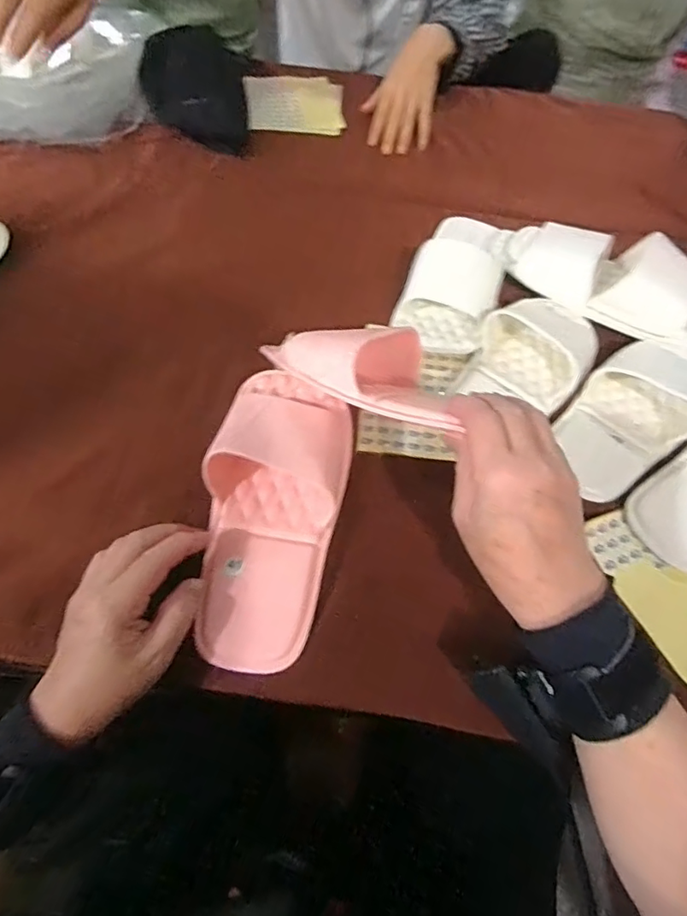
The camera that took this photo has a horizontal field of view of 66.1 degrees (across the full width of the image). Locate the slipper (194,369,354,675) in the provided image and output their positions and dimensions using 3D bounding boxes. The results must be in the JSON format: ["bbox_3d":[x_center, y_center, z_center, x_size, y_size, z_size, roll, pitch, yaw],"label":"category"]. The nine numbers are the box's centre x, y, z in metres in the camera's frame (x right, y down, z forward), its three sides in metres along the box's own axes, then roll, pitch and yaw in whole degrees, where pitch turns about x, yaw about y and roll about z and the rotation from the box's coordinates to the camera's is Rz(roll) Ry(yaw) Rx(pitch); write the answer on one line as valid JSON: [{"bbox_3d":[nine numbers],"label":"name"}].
[{"bbox_3d":[-0.053,0.033,0.391,0.096,0.044,0.231,7,69,0],"label":"slipper"}]

